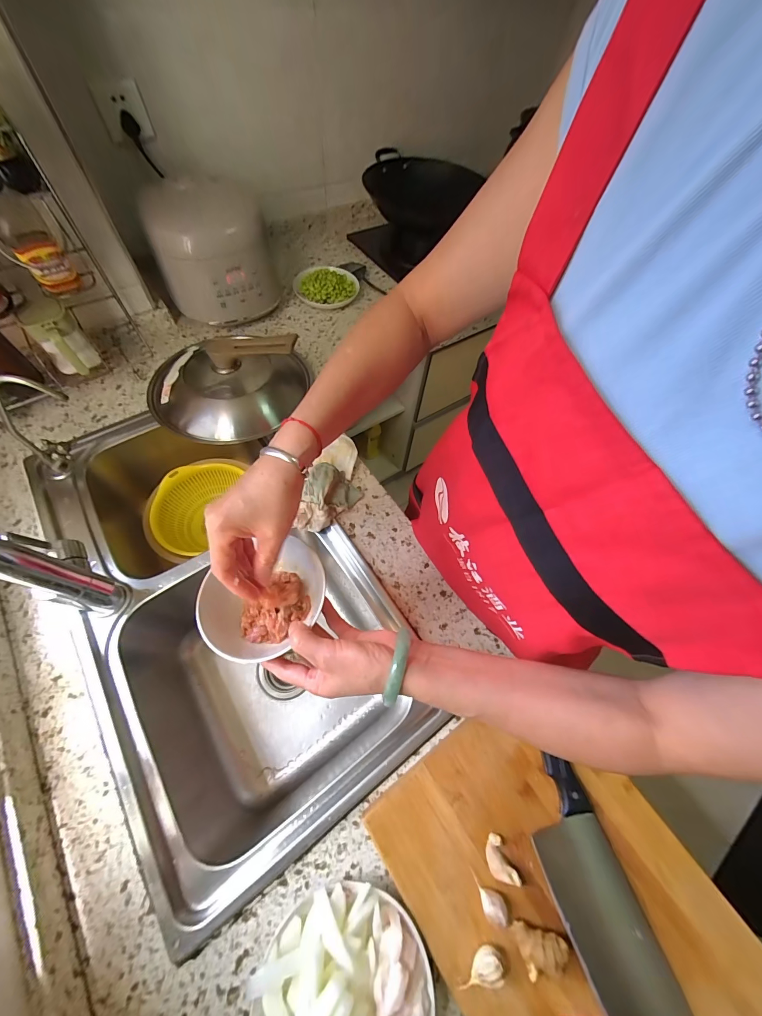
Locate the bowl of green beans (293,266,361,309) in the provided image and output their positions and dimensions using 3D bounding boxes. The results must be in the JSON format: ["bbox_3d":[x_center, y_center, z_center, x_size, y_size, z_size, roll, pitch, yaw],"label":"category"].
[{"bbox_3d":[-0.143,-0.586,0.898,0.167,0.041,0.183,-5,63,-7],"label":"bowl of green beans"}]

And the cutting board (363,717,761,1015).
[{"bbox_3d":[0.212,0.438,0.370,0.285,0.034,0.403,-30,68,-18],"label":"cutting board"}]

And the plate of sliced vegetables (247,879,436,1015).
[{"bbox_3d":[-0.037,0.477,0.324,0.167,0.056,0.163,2,62,-3],"label":"plate of sliced vegetables"}]

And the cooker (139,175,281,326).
[{"bbox_3d":[-0.364,-0.555,0.766,0.221,0.212,0.234,-19,65,-13],"label":"cooker"}]

